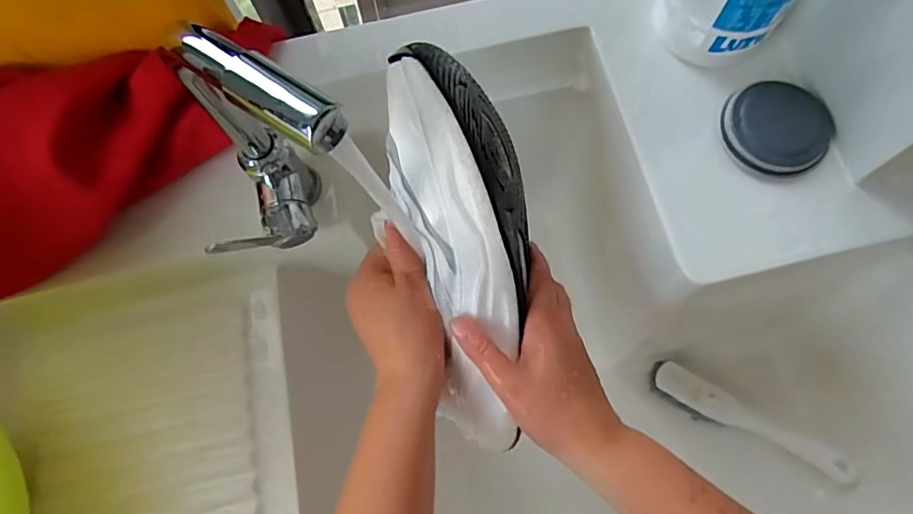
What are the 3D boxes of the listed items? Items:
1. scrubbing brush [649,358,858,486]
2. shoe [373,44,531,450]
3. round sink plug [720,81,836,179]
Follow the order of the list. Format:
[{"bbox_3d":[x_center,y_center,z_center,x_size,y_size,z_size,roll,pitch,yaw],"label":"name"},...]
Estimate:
[{"bbox_3d":[0.306,0.174,0.594,0.203,0.056,0.044,33,77,12],"label":"scrubbing brush"},{"bbox_3d":[0.012,0.004,0.376,0.085,0.082,0.271,-11,110,-1],"label":"shoe"},{"bbox_3d":[0.251,-0.101,0.439,0.073,0.026,0.079,-1,73,2],"label":"round sink plug"}]

